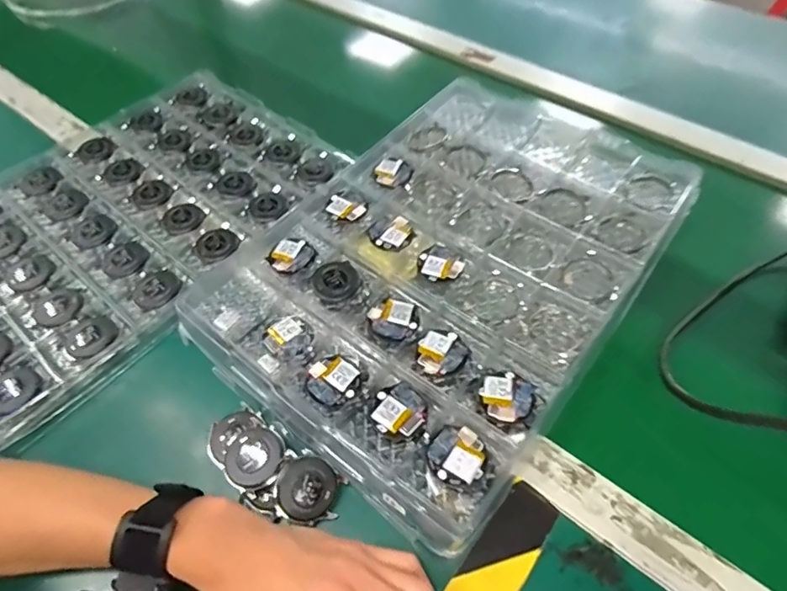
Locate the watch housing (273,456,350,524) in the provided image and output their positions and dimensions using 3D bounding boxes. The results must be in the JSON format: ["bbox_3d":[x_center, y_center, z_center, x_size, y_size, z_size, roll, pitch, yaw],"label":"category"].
[{"bbox_3d":[-0.061,0.141,0.358,0.049,0.014,0.044,29,70,-18],"label":"watch housing"}]

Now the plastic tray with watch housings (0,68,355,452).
[{"bbox_3d":[-0.291,-0.090,0.527,0.307,0.026,0.440,31,63,21],"label":"plastic tray with watch housings"}]

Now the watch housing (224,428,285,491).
[{"bbox_3d":[-0.103,0.120,0.363,0.044,0.007,0.041,-10,56,-4],"label":"watch housing"}]

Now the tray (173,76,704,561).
[{"bbox_3d":[0.060,-0.050,0.467,0.305,0.025,0.443,33,64,23],"label":"tray"}]

